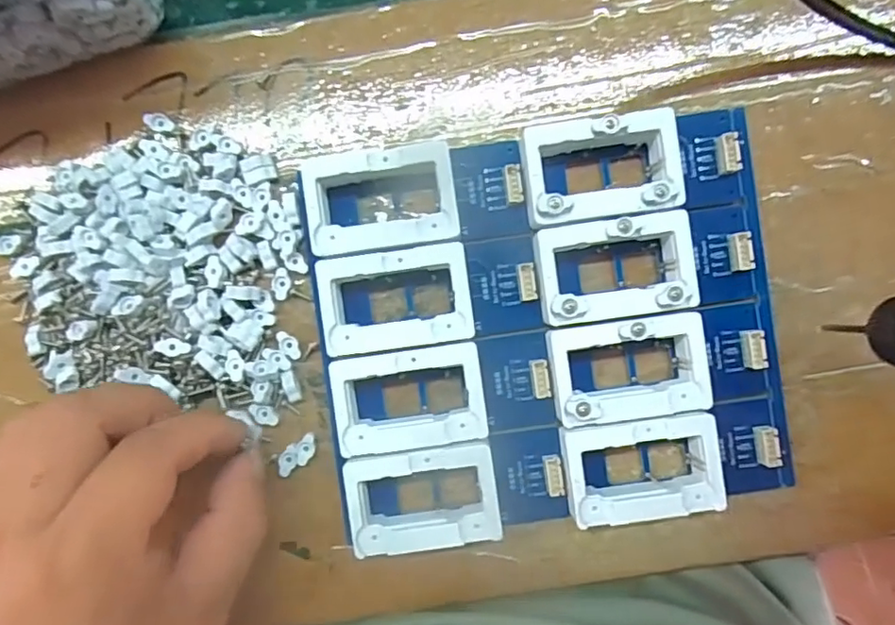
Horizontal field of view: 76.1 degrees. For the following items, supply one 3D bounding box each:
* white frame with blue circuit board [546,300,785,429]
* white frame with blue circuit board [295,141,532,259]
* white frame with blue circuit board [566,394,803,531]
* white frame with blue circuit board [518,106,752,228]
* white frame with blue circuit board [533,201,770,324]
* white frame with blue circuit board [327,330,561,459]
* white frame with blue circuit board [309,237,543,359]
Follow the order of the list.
[{"bbox_3d":[0.091,0.021,0.237,0.098,0.018,0.040,-7,90,0],"label":"white frame with blue circuit board"},{"bbox_3d":[-0.013,-0.048,0.239,0.090,0.018,0.040,-7,90,0],"label":"white frame with blue circuit board"},{"bbox_3d":[0.097,0.061,0.238,0.096,0.018,0.041,-8,90,0],"label":"white frame with blue circuit board"},{"bbox_3d":[0.079,-0.061,0.236,0.096,0.019,0.040,-9,90,0],"label":"white frame with blue circuit board"},{"bbox_3d":[0.085,-0.020,0.236,0.095,0.019,0.039,-8,90,0],"label":"white frame with blue circuit board"},{"bbox_3d":[-0.001,0.034,0.239,0.090,0.015,0.040,-7,90,0],"label":"white frame with blue circuit board"},{"bbox_3d":[-0.007,-0.007,0.238,0.091,0.015,0.040,-8,90,0],"label":"white frame with blue circuit board"}]

